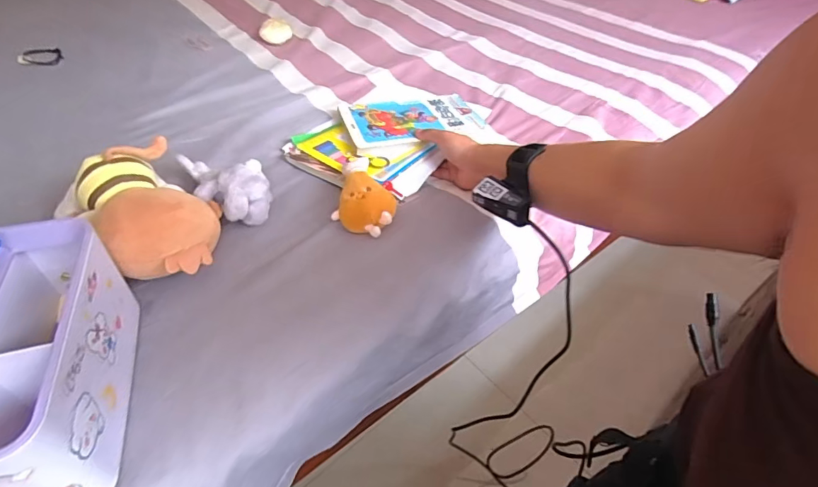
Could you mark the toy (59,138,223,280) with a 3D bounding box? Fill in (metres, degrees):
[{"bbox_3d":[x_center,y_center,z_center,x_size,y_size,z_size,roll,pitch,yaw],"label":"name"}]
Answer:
[{"bbox_3d":[-0.284,-0.034,0.496,0.170,0.078,0.120,32,52,26],"label":"toy"}]

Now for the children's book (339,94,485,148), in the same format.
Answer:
[{"bbox_3d":[0.005,-0.206,0.732,0.215,0.015,0.147,-12,47,-15],"label":"children's book"}]

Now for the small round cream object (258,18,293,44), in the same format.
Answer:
[{"bbox_3d":[-0.282,-0.450,0.953,0.066,0.033,0.049,-9,46,-12],"label":"small round cream object"}]

